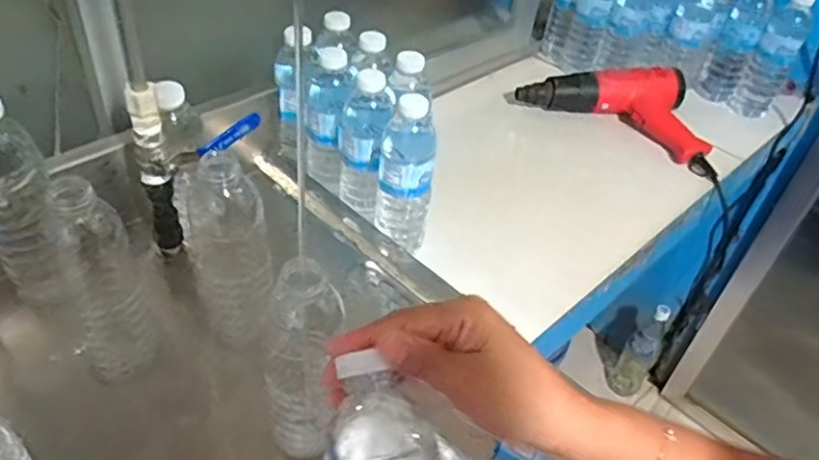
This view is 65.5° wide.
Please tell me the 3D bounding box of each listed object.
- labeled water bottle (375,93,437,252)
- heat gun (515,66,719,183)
[{"bbox_3d":[-0.004,-0.060,0.706,0.060,0.179,0.052,8,42,1],"label":"labeled water bottle"},{"bbox_3d":[0.351,-0.202,1.023,0.321,0.072,0.150,26,45,20],"label":"heat gun"}]

